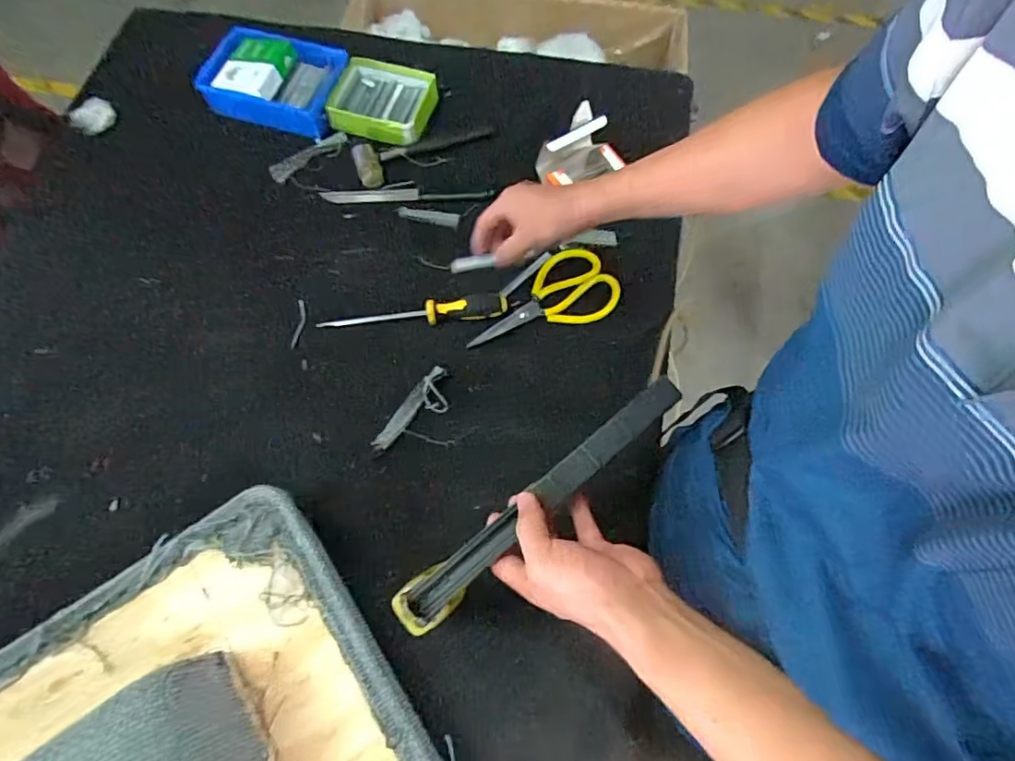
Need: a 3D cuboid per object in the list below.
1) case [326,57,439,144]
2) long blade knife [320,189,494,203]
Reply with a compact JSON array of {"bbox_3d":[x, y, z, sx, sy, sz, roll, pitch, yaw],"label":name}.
[{"bbox_3d":[-0.199,-0.443,0.851,0.175,0.035,0.125,19,70,8],"label":"case"},{"bbox_3d":[-0.150,-0.277,0.808,0.249,0.008,0.023,-3,68,0],"label":"long blade knife"}]

